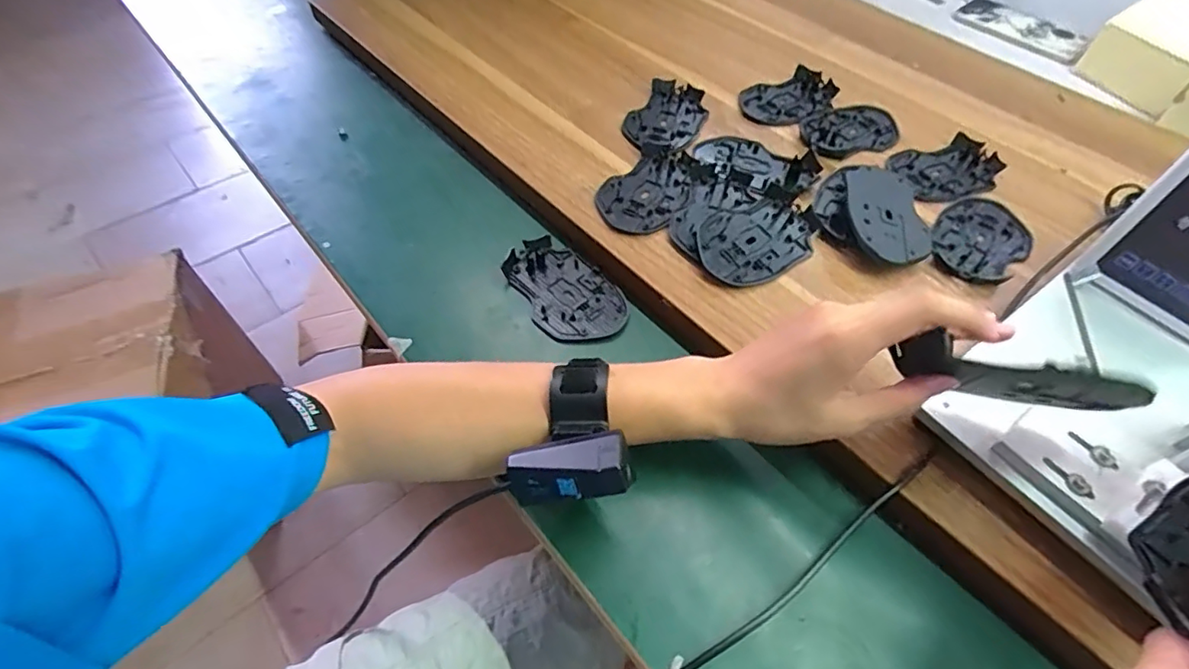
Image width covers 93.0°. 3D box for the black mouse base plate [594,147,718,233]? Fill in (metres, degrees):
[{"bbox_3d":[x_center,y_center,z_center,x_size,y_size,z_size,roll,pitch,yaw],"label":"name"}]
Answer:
[{"bbox_3d":[0.054,-0.133,0.513,0.071,0.007,0.114,38,61,24],"label":"black mouse base plate"}]

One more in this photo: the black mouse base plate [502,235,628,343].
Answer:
[{"bbox_3d":[-0.026,-0.037,0.476,0.071,0.015,0.114,-34,61,-24],"label":"black mouse base plate"}]

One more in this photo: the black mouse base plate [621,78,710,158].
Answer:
[{"bbox_3d":[0.075,-0.223,0.580,0.072,0.009,0.124,25,57,16],"label":"black mouse base plate"}]

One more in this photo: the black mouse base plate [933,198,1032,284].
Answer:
[{"bbox_3d":[0.334,-0.084,0.486,0.070,0.011,0.115,36,60,22],"label":"black mouse base plate"}]

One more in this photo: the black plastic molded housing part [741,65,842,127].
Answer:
[{"bbox_3d":[0.212,-0.256,0.609,0.118,0.009,0.069,-27,59,-20],"label":"black plastic molded housing part"}]

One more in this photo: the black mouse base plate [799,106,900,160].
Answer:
[{"bbox_3d":[0.263,-0.211,0.579,0.113,0.004,0.073,-17,56,-14],"label":"black mouse base plate"}]

